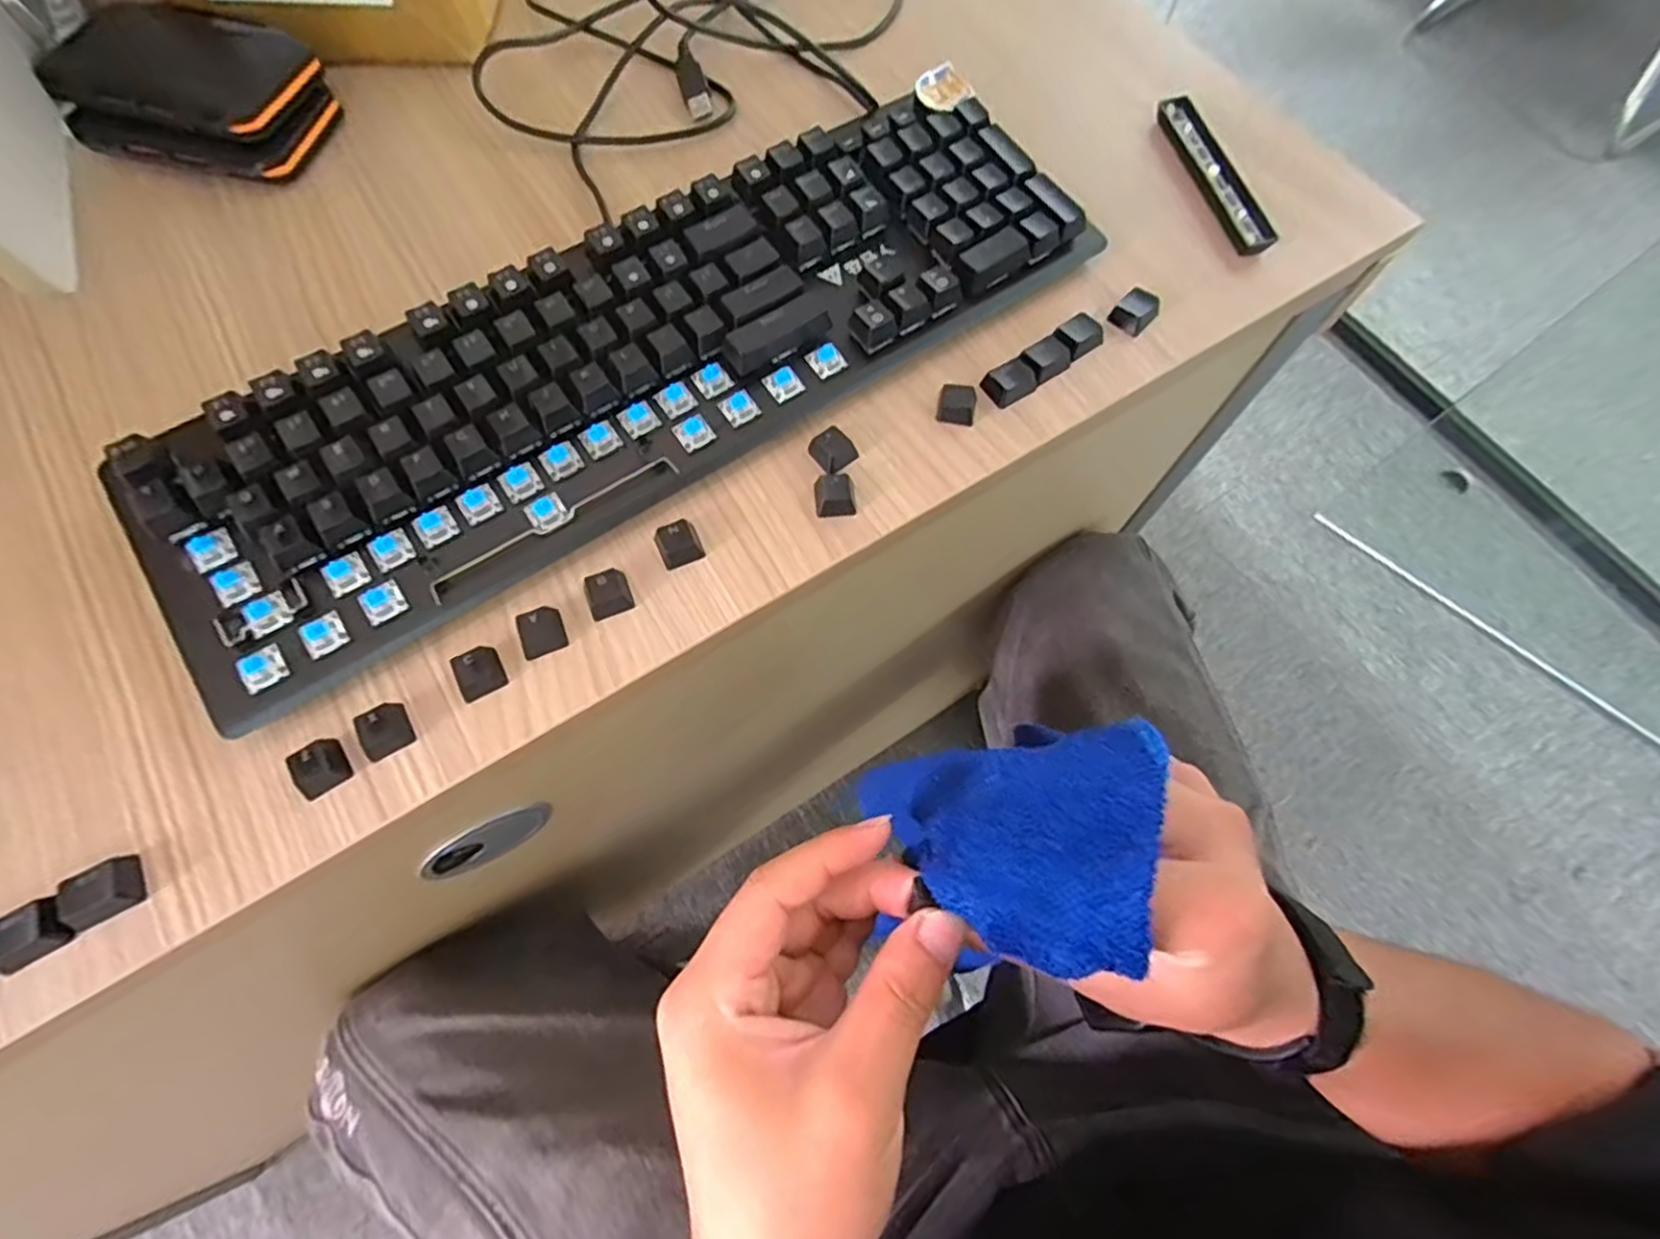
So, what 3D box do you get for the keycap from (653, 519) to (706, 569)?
[{"bbox_3d":[-0.065,-0.033,0.307,0.018,0.008,0.017,-21,69,-9],"label":"keycap"}]

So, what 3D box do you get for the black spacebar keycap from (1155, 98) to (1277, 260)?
[{"bbox_3d":[0.214,-0.250,0.400,0.020,0.010,0.117,-12,68,-6],"label":"black spacebar keycap"}]

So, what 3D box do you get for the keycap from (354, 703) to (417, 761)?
[{"bbox_3d":[-0.171,0.042,0.273,0.017,0.010,0.018,-27,70,-12],"label":"keycap"}]

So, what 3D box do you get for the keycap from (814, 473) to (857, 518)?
[{"bbox_3d":[0.002,-0.055,0.317,0.017,0.010,0.019,-8,67,-4],"label":"keycap"}]

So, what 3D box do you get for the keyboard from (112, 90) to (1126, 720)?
[{"bbox_3d":[-0.082,-0.123,0.325,0.427,0.037,0.121,-33,71,-14],"label":"keyboard"}]

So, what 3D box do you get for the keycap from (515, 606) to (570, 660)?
[{"bbox_3d":[-0.117,0.005,0.290,0.018,0.009,0.017,-22,69,-10],"label":"keycap"}]

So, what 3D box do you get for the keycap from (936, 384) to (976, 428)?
[{"bbox_3d":[0.060,-0.103,0.339,0.018,0.008,0.019,9,67,3],"label":"keycap"}]

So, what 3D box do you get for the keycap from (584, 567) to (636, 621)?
[{"bbox_3d":[-0.092,-0.011,0.297,0.017,0.009,0.017,-20,69,-9],"label":"keycap"}]

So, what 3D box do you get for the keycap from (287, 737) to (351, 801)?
[{"bbox_3d":[-0.191,0.055,0.267,0.017,0.012,0.018,-29,70,-12],"label":"keycap"}]

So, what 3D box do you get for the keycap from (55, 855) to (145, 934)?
[{"bbox_3d":[-0.256,0.095,0.251,0.023,0.007,0.019,-22,69,-10],"label":"keycap"}]

